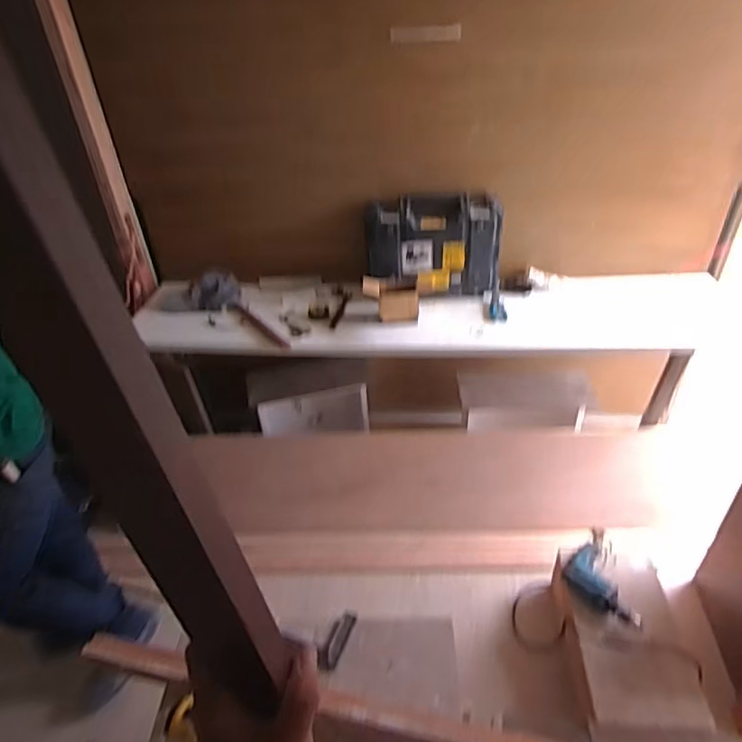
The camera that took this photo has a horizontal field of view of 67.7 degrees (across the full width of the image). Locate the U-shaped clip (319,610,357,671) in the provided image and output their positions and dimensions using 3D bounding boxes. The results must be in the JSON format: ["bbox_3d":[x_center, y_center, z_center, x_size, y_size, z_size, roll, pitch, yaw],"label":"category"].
[{"bbox_3d":[-0.076,0.593,1.226,0.042,0.020,0.135,11,38,20],"label":"U-shaped clip"}]

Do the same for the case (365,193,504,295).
[{"bbox_3d":[0.204,-0.398,1.781,0.423,0.310,0.095,0,35,5],"label":"case"}]

